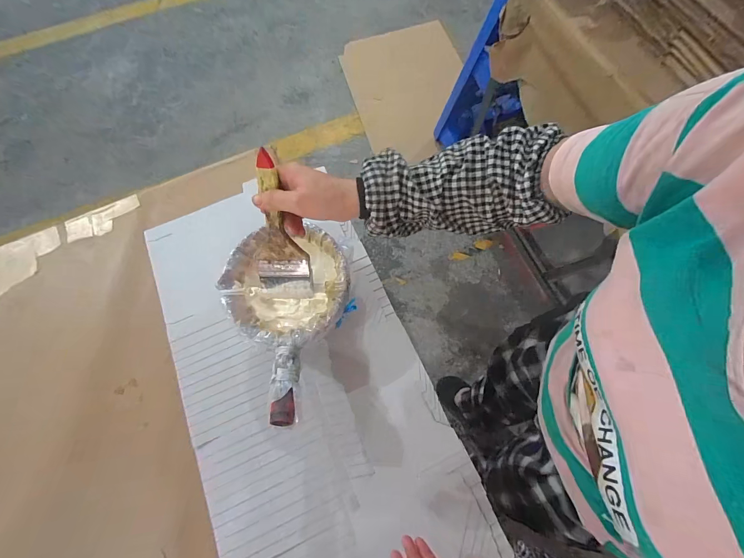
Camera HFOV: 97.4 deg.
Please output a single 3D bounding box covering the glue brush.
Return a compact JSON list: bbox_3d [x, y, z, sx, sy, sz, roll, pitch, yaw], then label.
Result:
[{"bbox_3d":[-0.120,-0.055,0.410,0.067,0.191,0.011,-6,32,-4],"label":"glue brush"}]

